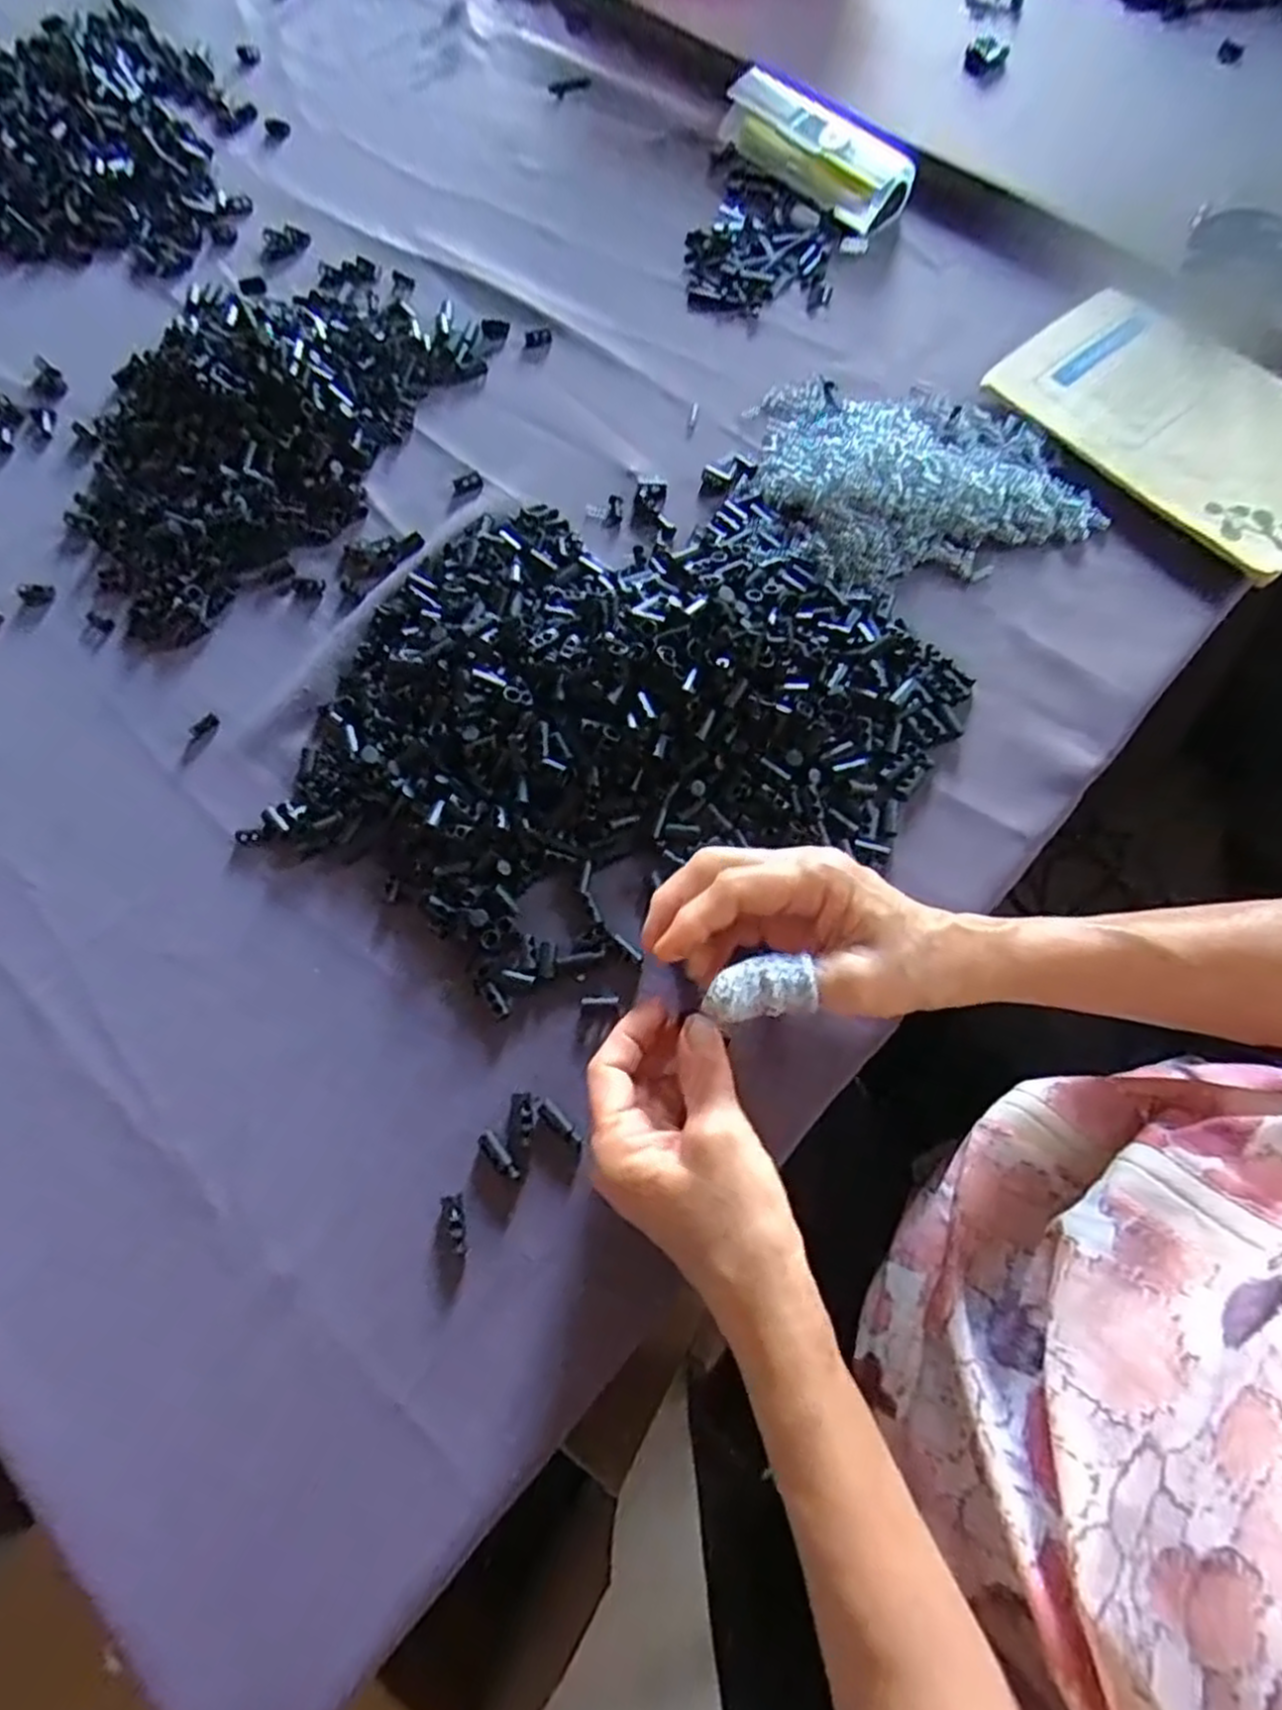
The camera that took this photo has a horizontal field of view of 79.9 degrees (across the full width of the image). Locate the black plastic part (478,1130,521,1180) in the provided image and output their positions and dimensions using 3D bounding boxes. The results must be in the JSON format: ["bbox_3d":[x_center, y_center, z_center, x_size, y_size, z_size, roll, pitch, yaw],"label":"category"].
[{"bbox_3d":[-0.064,0.136,0.346,0.008,0.010,0.025,-40,73,-11],"label":"black plastic part"}]

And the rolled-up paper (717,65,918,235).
[{"bbox_3d":[0.122,-0.510,0.548,0.049,0.037,0.159,-36,73,-10],"label":"rolled-up paper"}]

